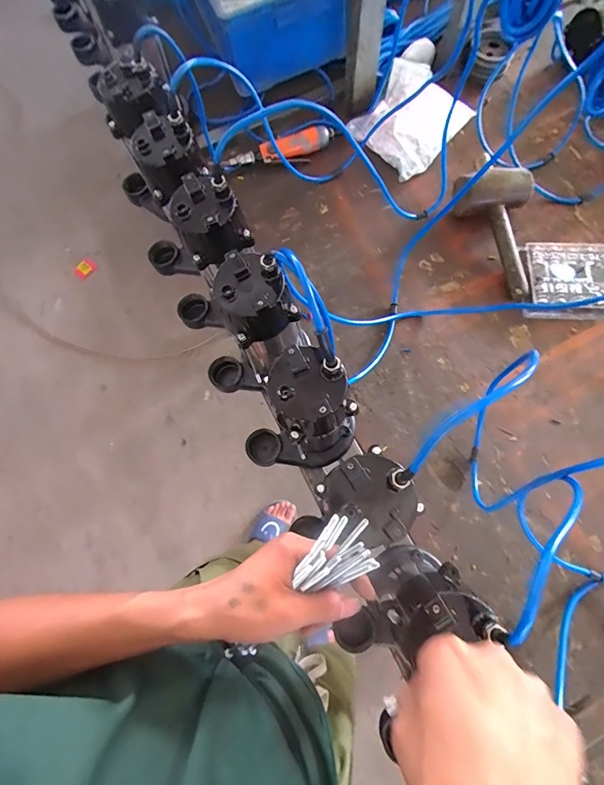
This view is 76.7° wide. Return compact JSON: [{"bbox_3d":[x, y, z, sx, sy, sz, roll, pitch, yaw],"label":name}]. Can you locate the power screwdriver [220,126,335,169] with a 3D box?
[{"bbox_3d":[-0.046,-0.491,0.783,0.236,0.046,0.047,-21,73,-3],"label":"power screwdriver"}]

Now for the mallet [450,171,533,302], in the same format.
[{"bbox_3d":[0.360,-0.295,0.690,0.134,0.076,0.261,-7,73,1],"label":"mallet"}]

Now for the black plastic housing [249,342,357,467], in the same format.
[{"bbox_3d":[-0.015,0.037,0.504,0.144,0.254,0.105,-33,74,-7],"label":"black plastic housing"}]

